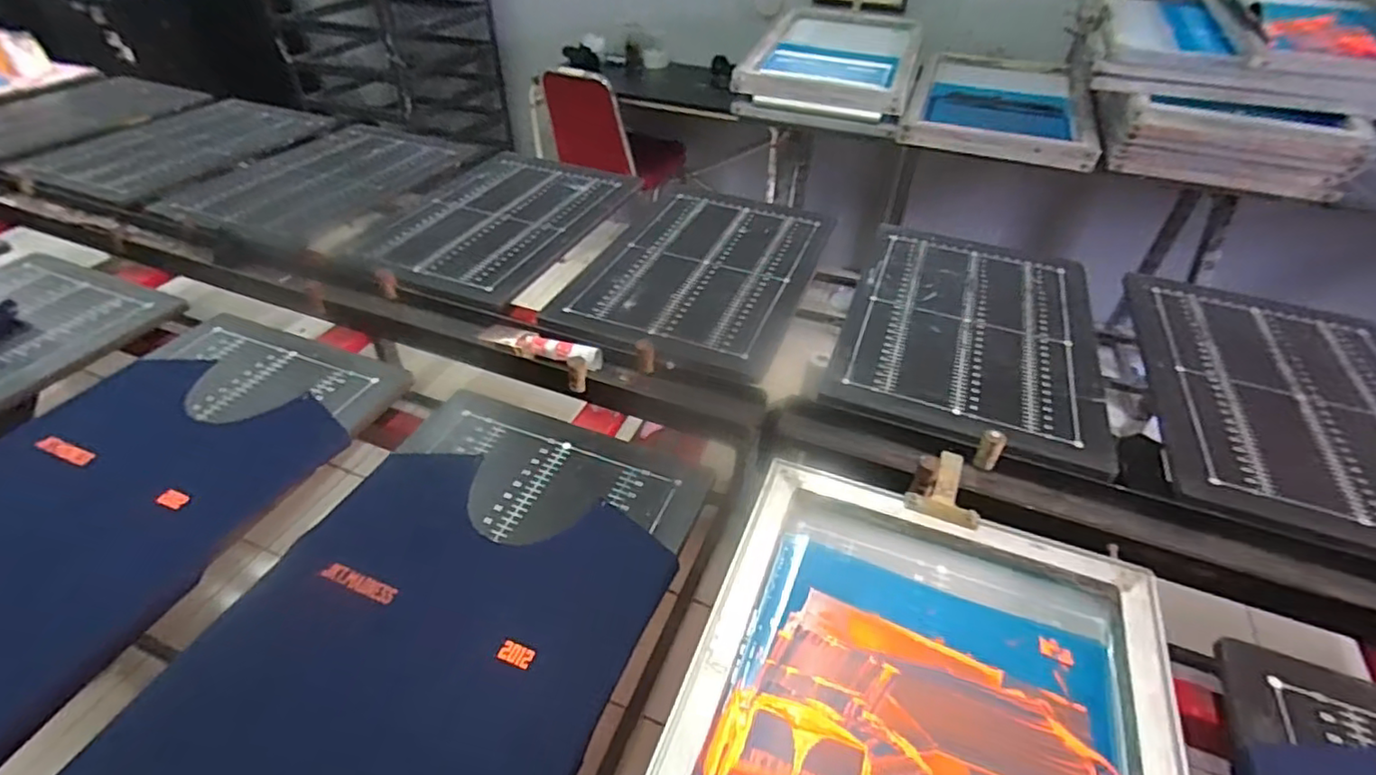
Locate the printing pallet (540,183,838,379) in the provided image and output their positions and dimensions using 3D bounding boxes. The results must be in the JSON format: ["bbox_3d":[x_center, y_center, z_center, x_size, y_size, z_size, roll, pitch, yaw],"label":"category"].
[{"bbox_3d":[0.029,-0.234,1.187,0.400,0.019,0.602,16,44,15],"label":"printing pallet"}]

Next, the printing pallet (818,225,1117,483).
[{"bbox_3d":[0.478,-0.110,1.042,0.387,0.028,0.624,17,45,16],"label":"printing pallet"}]

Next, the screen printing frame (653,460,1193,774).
[{"bbox_3d":[0.202,0.310,0.541,0.405,0.042,0.493,16,44,15],"label":"screen printing frame"}]

